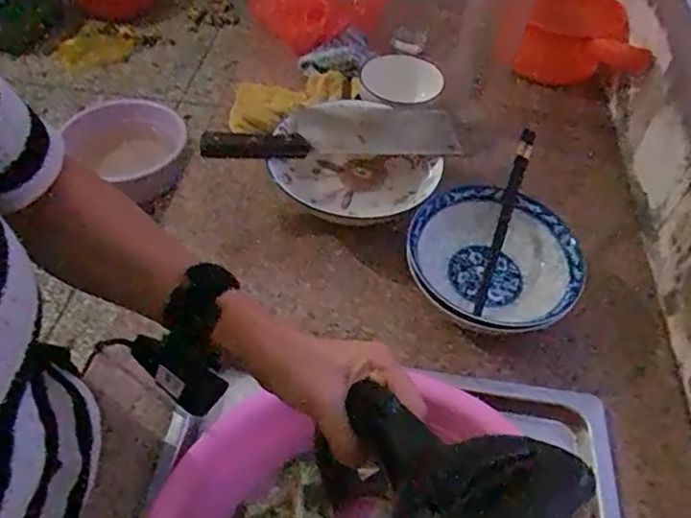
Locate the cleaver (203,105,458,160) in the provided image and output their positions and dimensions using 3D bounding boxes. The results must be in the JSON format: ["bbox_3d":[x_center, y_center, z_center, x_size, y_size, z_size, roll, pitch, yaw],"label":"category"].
[{"bbox_3d":[-0.017,-0.155,0.677,0.285,0.023,0.097,-3,51,-5],"label":"cleaver"}]

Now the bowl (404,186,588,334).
[{"bbox_3d":[0.151,0.015,0.613,0.169,0.083,0.165,2,50,-2],"label":"bowl"}]

